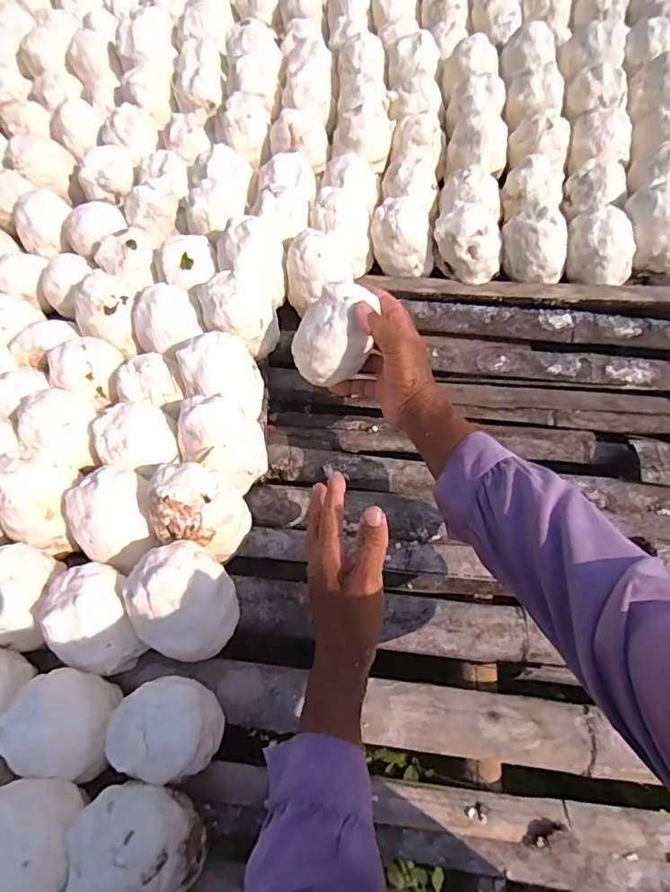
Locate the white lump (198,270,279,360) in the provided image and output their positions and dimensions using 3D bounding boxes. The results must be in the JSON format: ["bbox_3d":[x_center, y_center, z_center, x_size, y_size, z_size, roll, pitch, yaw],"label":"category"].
[{"bbox_3d":[-0.112,-0.153,0.603,0.086,0.070,0.067,16,66,9],"label":"white lump"}]

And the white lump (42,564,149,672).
[{"bbox_3d":[-0.208,0.151,0.460,0.066,0.082,0.086,-23,66,-9],"label":"white lump"}]

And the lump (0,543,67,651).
[{"bbox_3d":[-0.287,0.131,0.463,0.069,0.062,0.086,10,65,6],"label":"lump"}]

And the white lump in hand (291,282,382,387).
[{"bbox_3d":[0.002,-0.115,0.544,0.089,0.073,0.064,-18,66,-7],"label":"white lump in hand"}]

